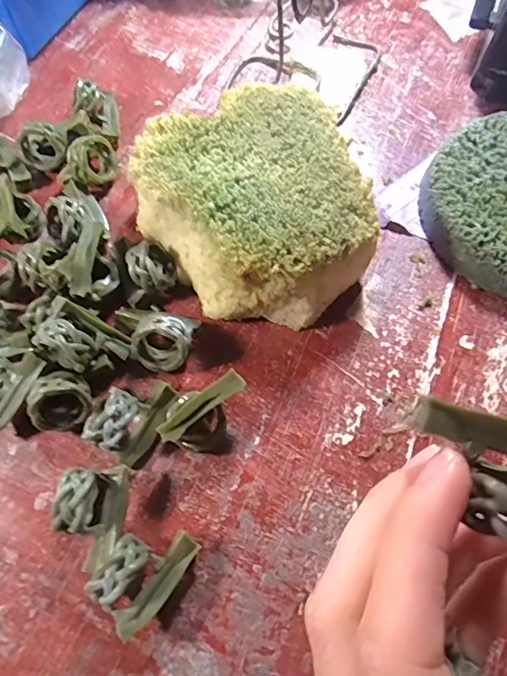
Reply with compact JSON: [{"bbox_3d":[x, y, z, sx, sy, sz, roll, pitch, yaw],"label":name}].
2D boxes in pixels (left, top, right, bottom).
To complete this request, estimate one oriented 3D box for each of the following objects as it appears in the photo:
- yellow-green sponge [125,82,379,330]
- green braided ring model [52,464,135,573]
[{"bbox_3d":[0.001,-0.060,0.224,0.095,0.042,0.106,-24,69,-9],"label":"yellow-green sponge"},{"bbox_3d":[-0.061,0.068,0.179,0.022,0.025,0.035,-3,67,-1],"label":"green braided ring model"}]

